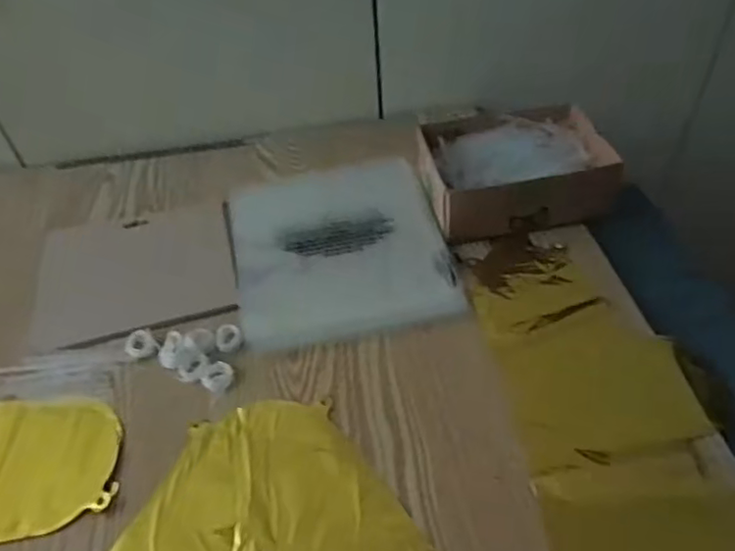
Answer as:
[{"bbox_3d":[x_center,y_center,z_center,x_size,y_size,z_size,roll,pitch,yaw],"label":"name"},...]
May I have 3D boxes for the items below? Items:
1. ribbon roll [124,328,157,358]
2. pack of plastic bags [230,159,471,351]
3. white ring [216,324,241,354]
[{"bbox_3d":[-0.210,0.064,0.564,0.026,0.008,0.029,-30,52,-21],"label":"ribbon roll"},{"bbox_3d":[-0.029,-0.032,0.633,0.213,0.014,0.227,-10,48,-4],"label":"pack of plastic bags"},{"bbox_3d":[-0.128,0.058,0.562,0.023,0.005,0.030,-14,48,-8],"label":"white ring"}]

